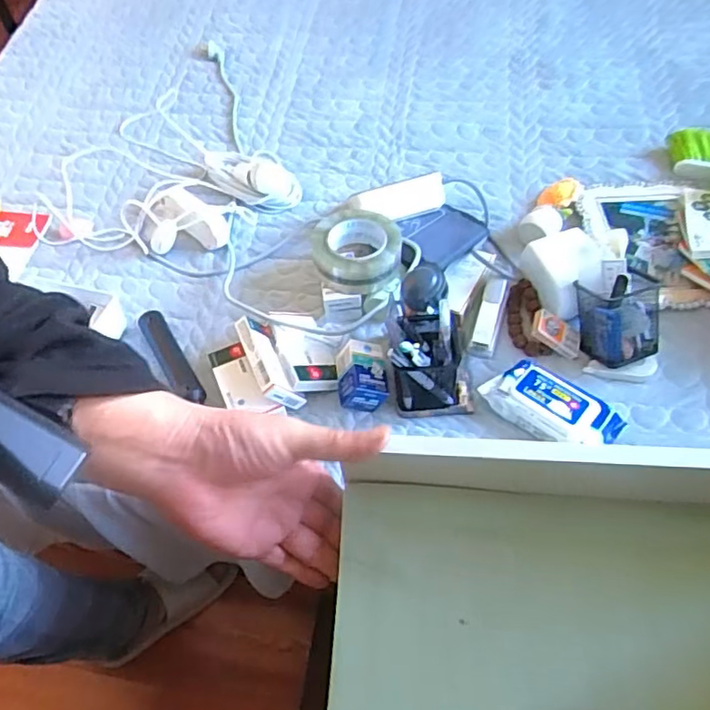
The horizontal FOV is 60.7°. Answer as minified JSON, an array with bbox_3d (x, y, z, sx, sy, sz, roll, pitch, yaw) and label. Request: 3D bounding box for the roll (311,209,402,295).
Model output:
[{"bbox_3d":[0.002,-0.147,0.836,0.119,0.049,0.115,-2,59,4],"label":"roll"}]

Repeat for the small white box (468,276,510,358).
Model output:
[{"bbox_3d":[0.180,-0.053,0.808,0.034,0.028,0.106,15,81,12],"label":"small white box"}]

